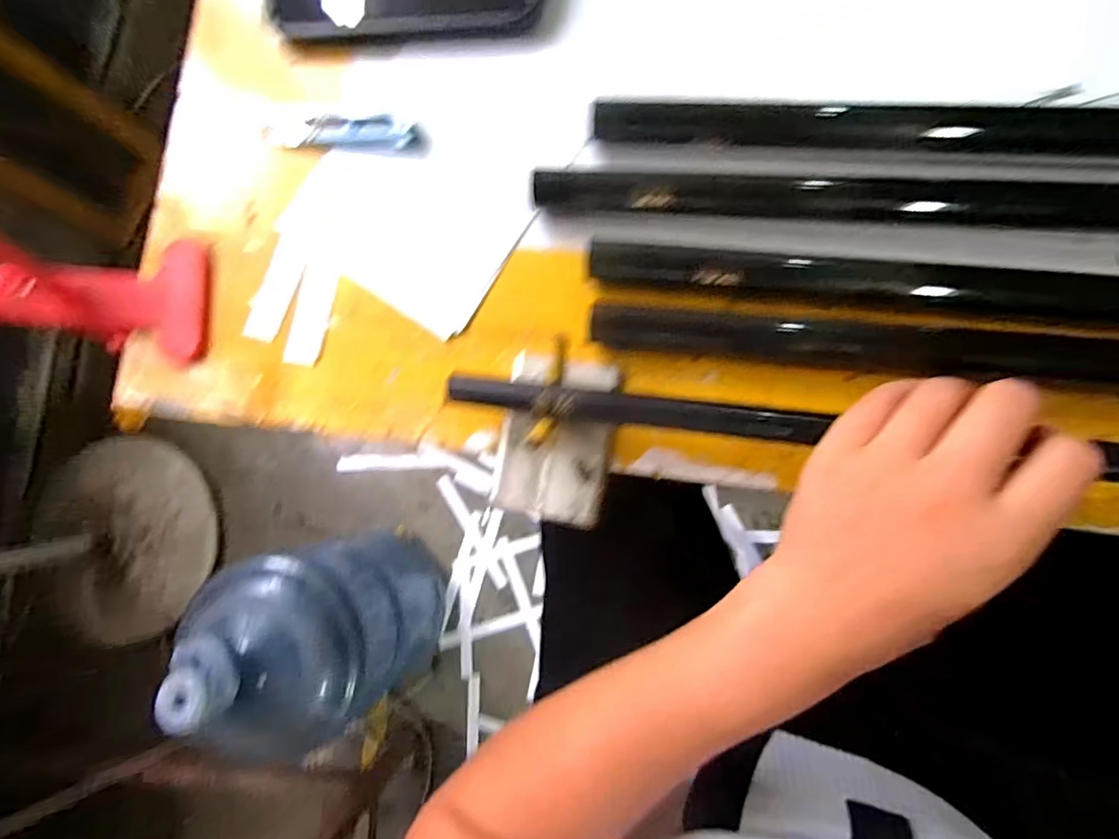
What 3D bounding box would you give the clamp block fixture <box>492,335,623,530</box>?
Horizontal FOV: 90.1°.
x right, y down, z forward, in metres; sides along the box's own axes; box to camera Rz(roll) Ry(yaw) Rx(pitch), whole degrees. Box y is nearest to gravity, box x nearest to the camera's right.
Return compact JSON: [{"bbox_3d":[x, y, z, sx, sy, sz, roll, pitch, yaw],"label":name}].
[{"bbox_3d":[-0.003,0.009,0.275,0.055,0.034,0.083,8,86,8],"label":"clamp block fixture"}]

